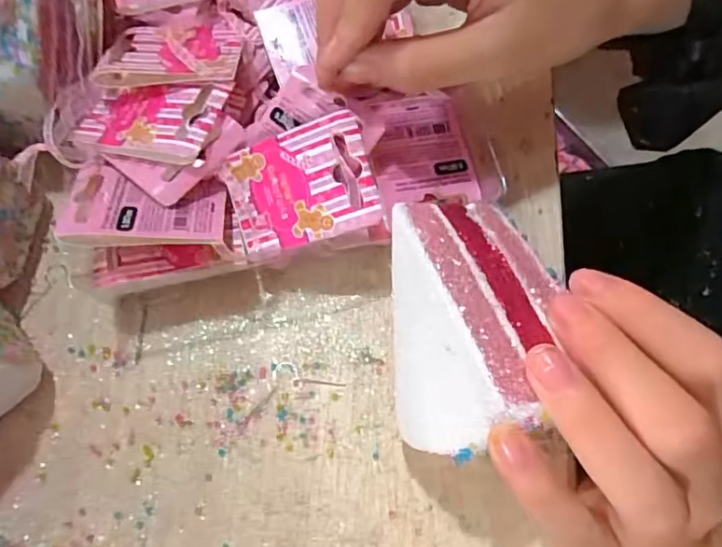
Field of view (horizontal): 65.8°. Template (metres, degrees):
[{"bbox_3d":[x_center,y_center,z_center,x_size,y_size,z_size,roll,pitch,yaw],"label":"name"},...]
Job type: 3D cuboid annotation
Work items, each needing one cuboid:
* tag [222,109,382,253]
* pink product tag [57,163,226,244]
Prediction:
[{"bbox_3d":[-0.024,-0.034,0.221,0.058,0.004,0.044,-16,92,17],"label":"tag"},{"bbox_3d":[-0.083,-0.028,0.219,0.058,0.004,0.042,0,47,-11],"label":"pink product tag"}]

